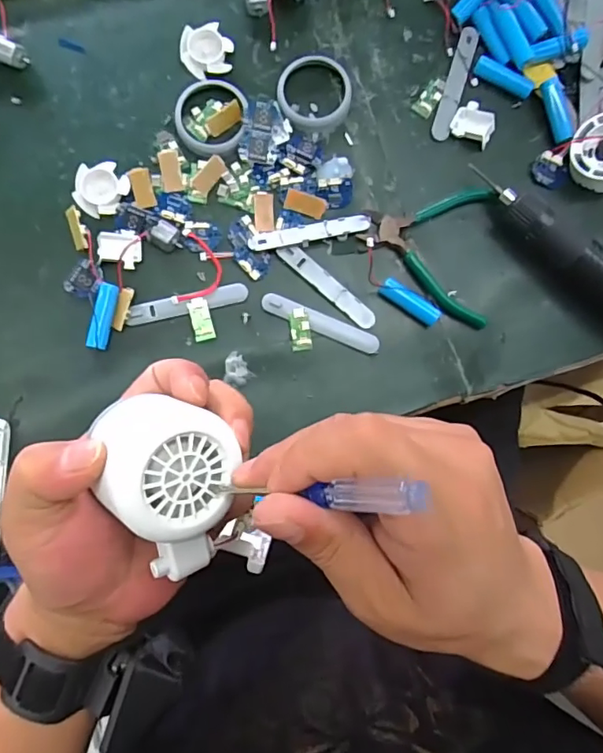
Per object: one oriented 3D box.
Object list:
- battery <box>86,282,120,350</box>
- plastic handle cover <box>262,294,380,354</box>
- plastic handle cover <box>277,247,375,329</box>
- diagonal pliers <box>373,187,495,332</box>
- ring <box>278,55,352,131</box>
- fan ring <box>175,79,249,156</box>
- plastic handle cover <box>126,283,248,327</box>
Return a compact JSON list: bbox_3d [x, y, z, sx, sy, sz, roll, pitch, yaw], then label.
[{"bbox_3d":[-0.149,-0.046,0.393,0.015,0.014,0.050,11,88,-3],"label":"battery"},{"bbox_3d":[0.015,-0.041,0.409,0.095,0.004,0.015,23,87,-2],"label":"plastic handle cover"},{"bbox_3d":[0.021,-0.070,0.410,0.090,0.004,0.016,41,87,-1],"label":"plastic handle cover"},{"bbox_3d":[0.102,-0.097,0.414,0.092,0.012,0.106,6,88,-3],"label":"diagonal pliers"},{"bbox_3d":[0.010,-0.224,0.415,0.057,0.012,0.058,0,88,-3],"label":"ring"},{"bbox_3d":[-0.071,-0.201,0.410,0.055,0.008,0.058,0,88,-3],"label":"fan ring"},{"bbox_3d":[-0.087,-0.056,0.404,0.091,0.005,0.016,-14,89,-4],"label":"plastic handle cover"}]

